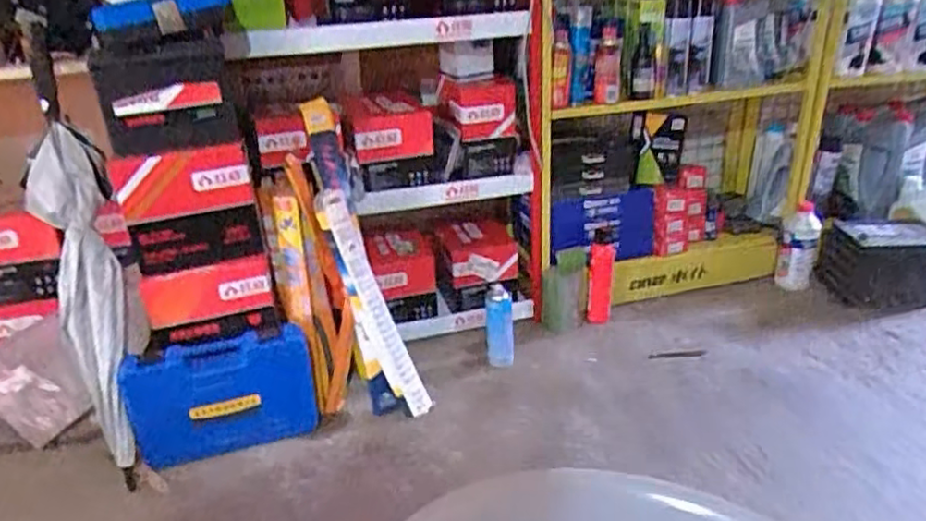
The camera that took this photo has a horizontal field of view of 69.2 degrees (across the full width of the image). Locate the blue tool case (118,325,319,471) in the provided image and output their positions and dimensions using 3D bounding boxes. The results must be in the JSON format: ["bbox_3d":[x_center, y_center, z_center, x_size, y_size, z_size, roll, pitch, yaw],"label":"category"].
[{"bbox_3d":[-0.515,0.303,1.437,0.381,0.241,0.080,-6,26,-11],"label":"blue tool case"}]

